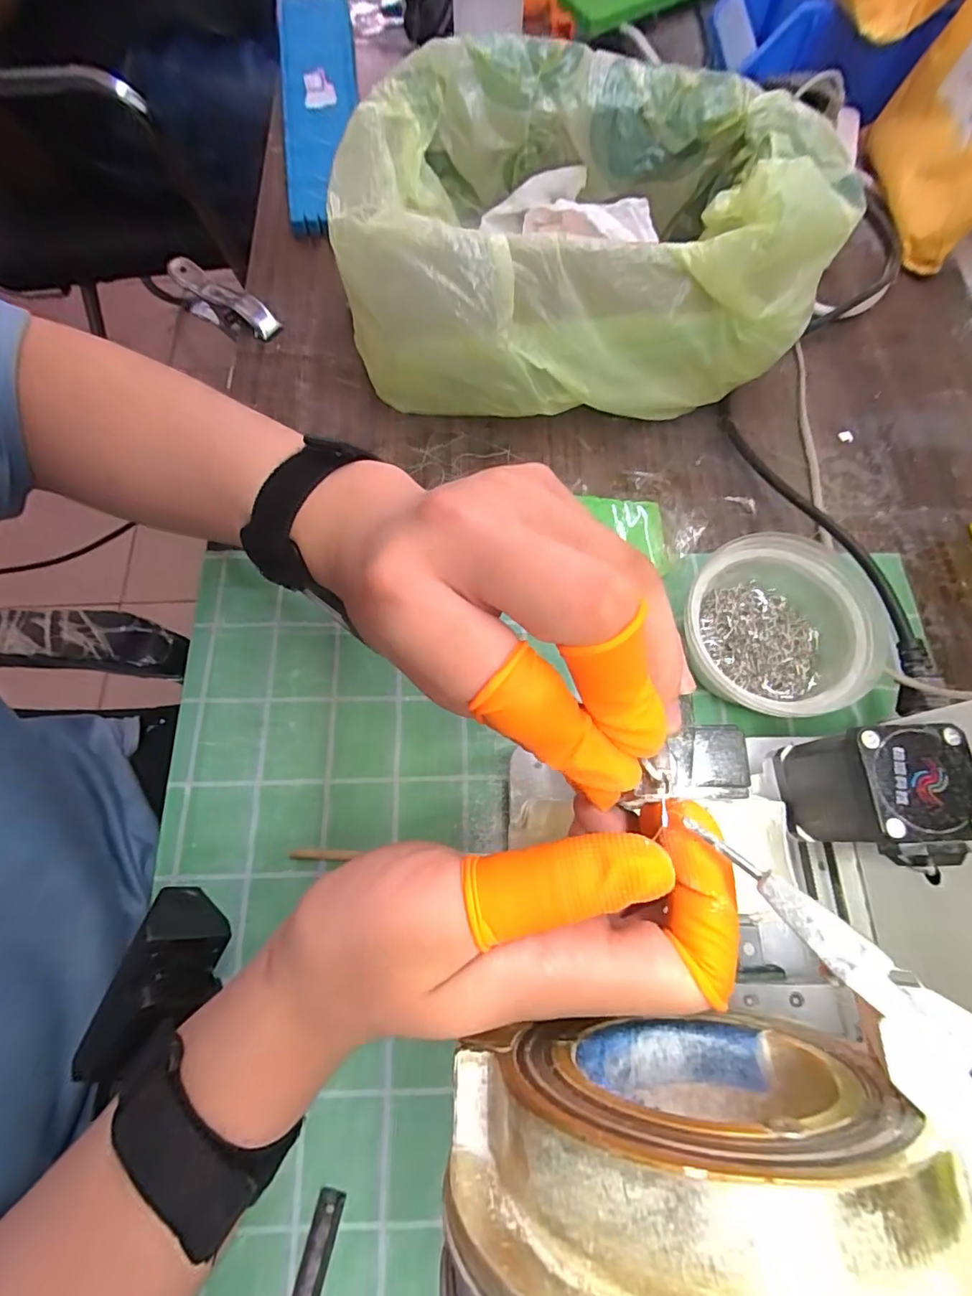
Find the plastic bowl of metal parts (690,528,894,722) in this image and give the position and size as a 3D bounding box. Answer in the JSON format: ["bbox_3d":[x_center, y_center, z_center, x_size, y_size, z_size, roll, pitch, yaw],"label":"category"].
[{"bbox_3d":[0.157,-0.006,0.291,0.100,0.054,0.095,0,70,1],"label":"plastic bowl of metal parts"}]

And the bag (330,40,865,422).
[{"bbox_3d":[0.056,-0.251,0.342,0.284,0.138,0.165,-1,70,0],"label":"bag"}]

